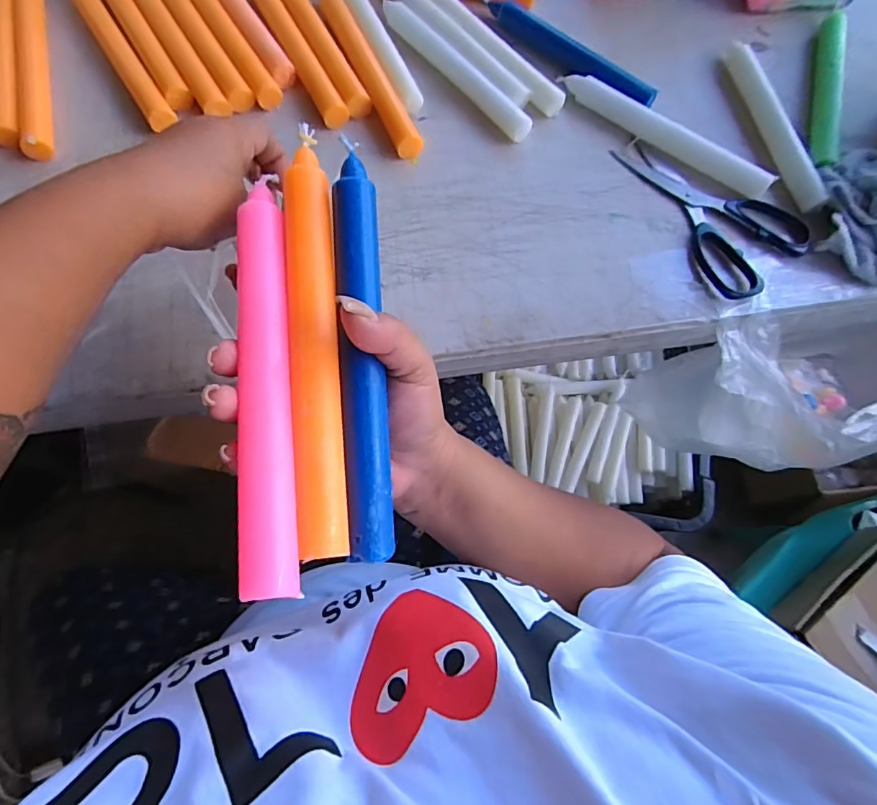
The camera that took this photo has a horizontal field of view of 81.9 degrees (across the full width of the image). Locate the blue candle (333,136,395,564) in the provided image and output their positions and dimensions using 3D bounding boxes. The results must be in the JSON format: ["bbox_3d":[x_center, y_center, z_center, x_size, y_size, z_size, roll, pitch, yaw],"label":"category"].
[{"bbox_3d":[-0.037,-0.031,0.244,0.020,0.016,0.205,-3,80,-3],"label":"blue candle"}]

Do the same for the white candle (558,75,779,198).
[{"bbox_3d":[0.205,-0.246,0.459,0.204,0.020,0.018,36,75,9],"label":"white candle"}]

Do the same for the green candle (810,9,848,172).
[{"bbox_3d":[0.372,-0.299,0.484,0.018,0.027,0.188,14,73,3],"label":"green candle"}]

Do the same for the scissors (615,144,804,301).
[{"bbox_3d":[0.242,-0.175,0.438,0.102,0.010,0.171,-28,76,-10],"label":"scissors"}]

